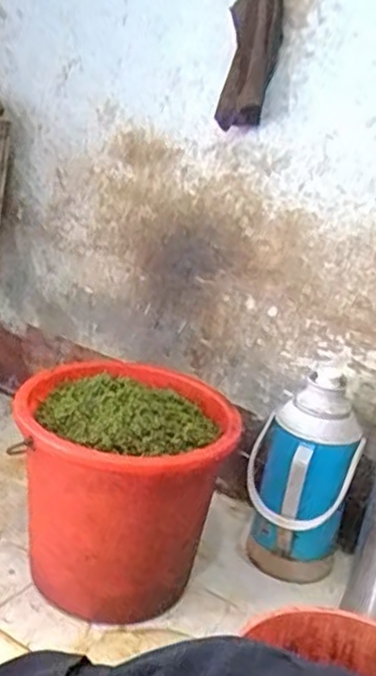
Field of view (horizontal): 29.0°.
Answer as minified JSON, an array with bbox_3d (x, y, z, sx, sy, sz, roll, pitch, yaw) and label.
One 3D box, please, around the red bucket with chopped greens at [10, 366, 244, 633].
[{"bbox_3d":[-0.105,0.228,1.185,0.311,0.301,0.331,7,19,-2],"label":"red bucket with chopped greens"}]

